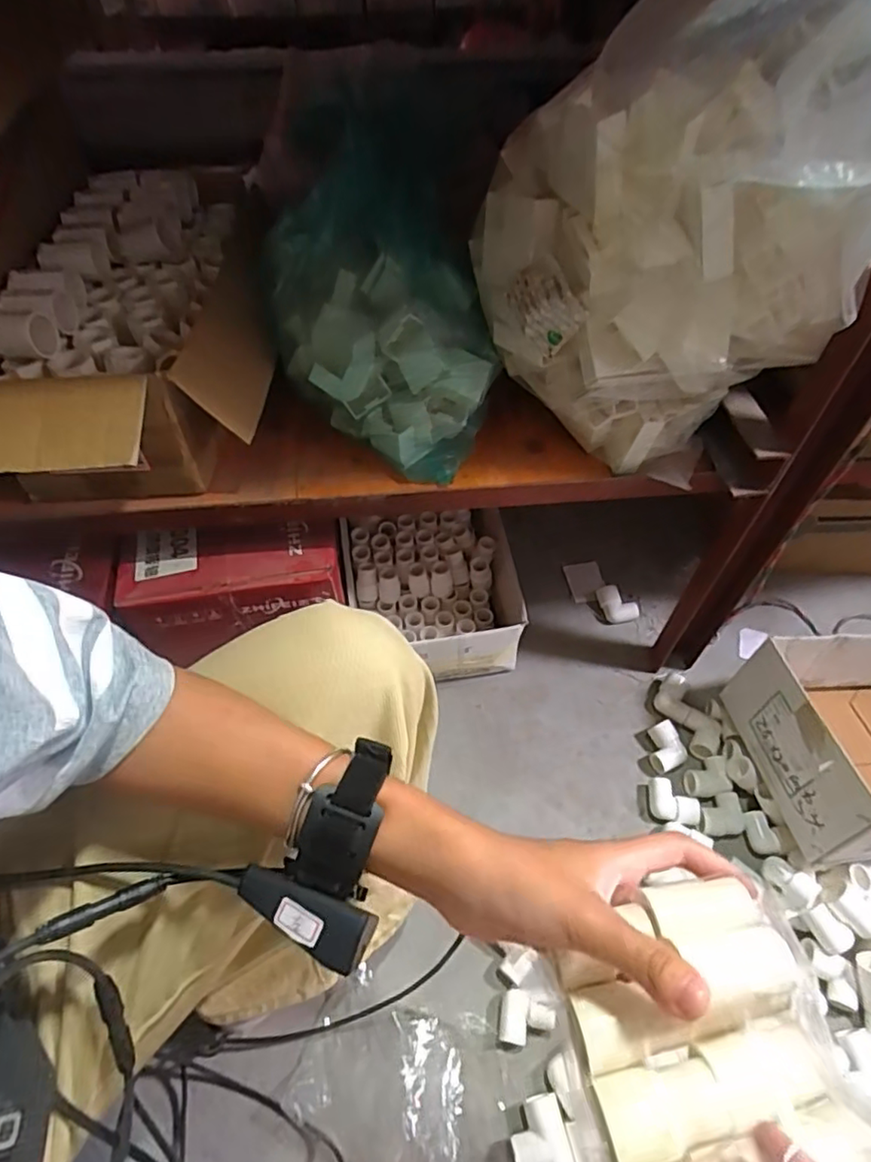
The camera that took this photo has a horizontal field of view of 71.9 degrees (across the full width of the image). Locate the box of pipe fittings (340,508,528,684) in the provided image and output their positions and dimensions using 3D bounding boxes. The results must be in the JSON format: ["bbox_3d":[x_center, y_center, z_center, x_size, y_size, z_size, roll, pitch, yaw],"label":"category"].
[{"bbox_3d":[-0.008,0.020,0.855,0.224,0.119,0.236,-4,54,-4],"label":"box of pipe fittings"}]

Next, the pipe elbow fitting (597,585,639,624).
[{"bbox_3d":[0.267,0.041,0.895,0.068,0.037,0.043,32,59,20],"label":"pipe elbow fitting"}]

